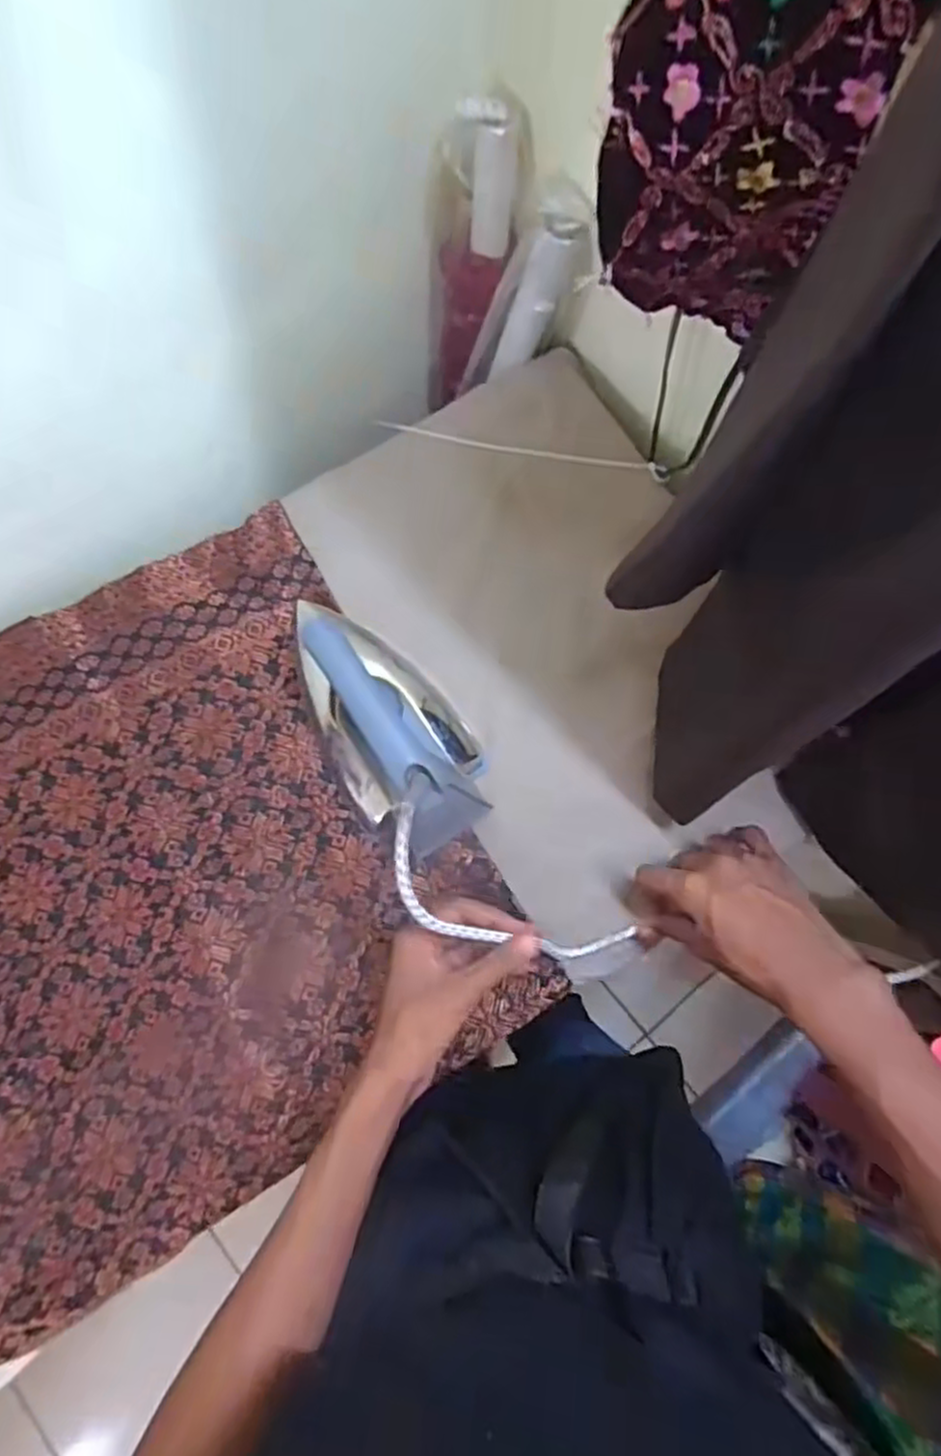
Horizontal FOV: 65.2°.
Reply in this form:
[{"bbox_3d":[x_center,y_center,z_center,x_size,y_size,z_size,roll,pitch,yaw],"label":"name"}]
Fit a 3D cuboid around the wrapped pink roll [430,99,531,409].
[{"bbox_3d":[-0.002,-0.381,0.618,0.079,0.245,0.049,29,59,7],"label":"wrapped pink roll"}]

